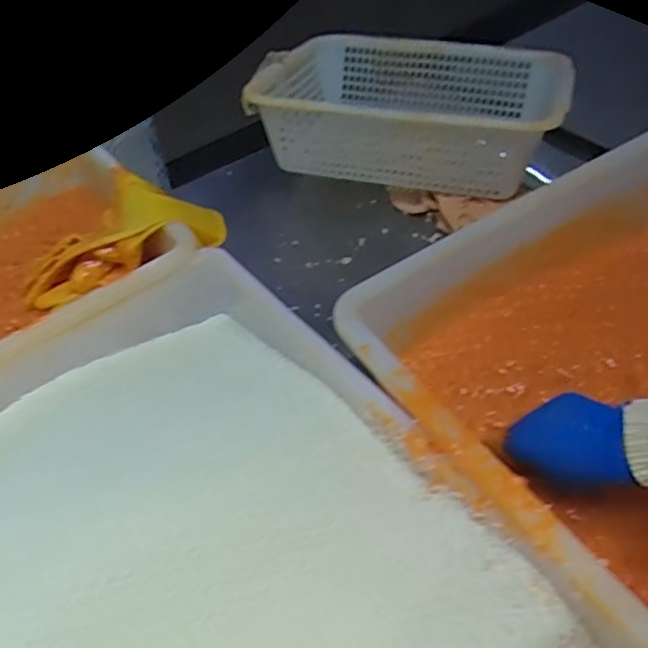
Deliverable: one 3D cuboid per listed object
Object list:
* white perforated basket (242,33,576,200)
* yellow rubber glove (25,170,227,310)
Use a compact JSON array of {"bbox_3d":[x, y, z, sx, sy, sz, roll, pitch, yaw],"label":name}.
[{"bbox_3d":[0.112,-0.323,0.947,0.442,0.124,0.219,14,51,18],"label":"white perforated basket"},{"bbox_3d":[-0.260,-0.104,0.773,0.259,0.070,0.115,-28,49,1],"label":"yellow rubber glove"}]

